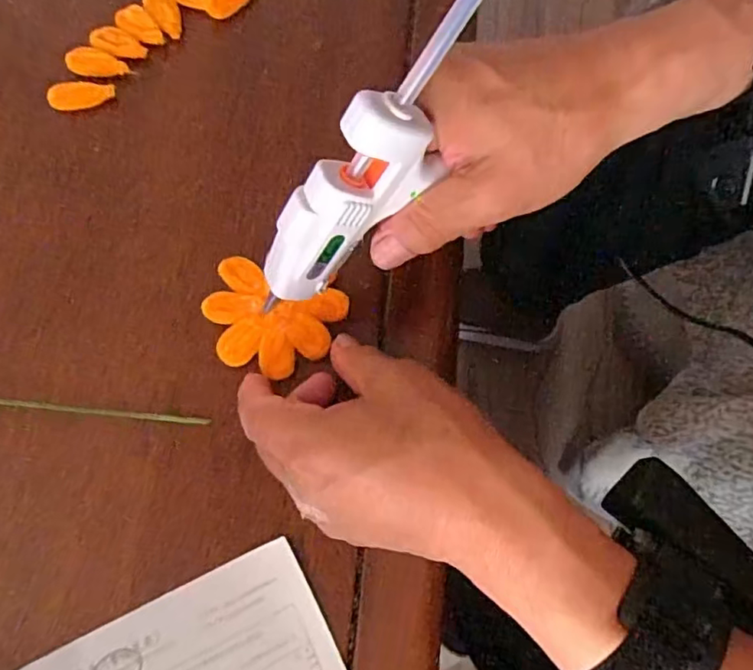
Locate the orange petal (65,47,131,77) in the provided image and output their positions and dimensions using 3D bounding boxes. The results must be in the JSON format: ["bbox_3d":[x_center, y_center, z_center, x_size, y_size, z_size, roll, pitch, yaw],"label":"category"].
[{"bbox_3d":[-0.184,-0.179,0.375,0.040,0.008,0.017,9,73,2],"label":"orange petal"}]

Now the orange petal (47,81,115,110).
[{"bbox_3d":[-0.192,-0.155,0.370,0.042,0.004,0.018,-2,91,-3],"label":"orange petal"}]

